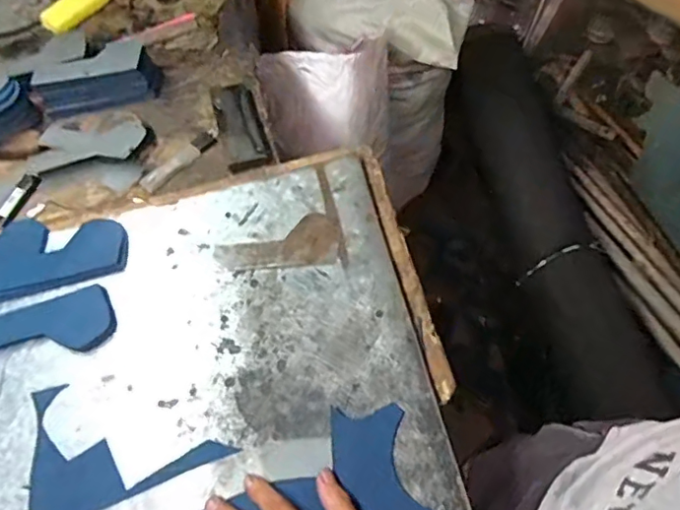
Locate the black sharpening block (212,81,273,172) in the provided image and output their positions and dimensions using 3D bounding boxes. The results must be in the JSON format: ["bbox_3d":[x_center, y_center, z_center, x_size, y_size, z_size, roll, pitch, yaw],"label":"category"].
[{"bbox_3d":[-0.134,-0.175,0.734,0.054,0.026,0.161,-14,59,-8],"label":"black sharpening block"}]

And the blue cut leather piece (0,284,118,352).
[{"bbox_3d":[-0.353,0.092,0.561,0.239,0.015,0.067,-16,59,-9],"label":"blue cut leather piece"}]

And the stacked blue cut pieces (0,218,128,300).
[{"bbox_3d":[-0.358,0.005,0.620,0.232,0.016,0.090,-8,58,-4],"label":"stacked blue cut pieces"}]

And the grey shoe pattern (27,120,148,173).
[{"bbox_3d":[-0.331,-0.146,0.718,0.149,0.013,0.062,-6,70,7],"label":"grey shoe pattern"}]

